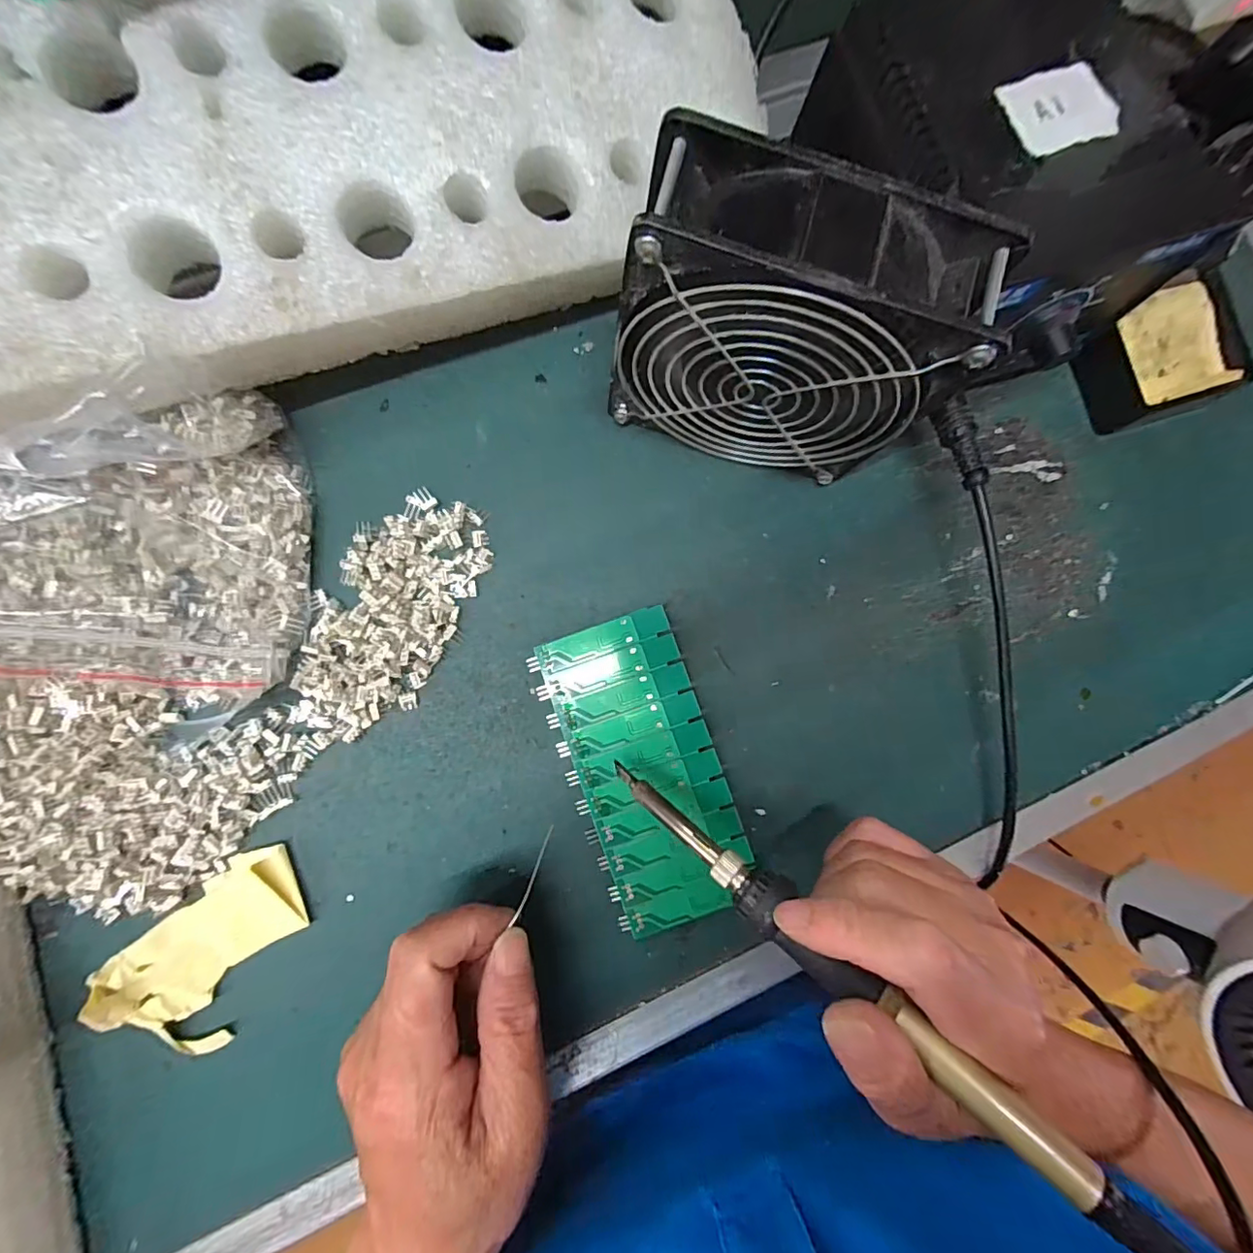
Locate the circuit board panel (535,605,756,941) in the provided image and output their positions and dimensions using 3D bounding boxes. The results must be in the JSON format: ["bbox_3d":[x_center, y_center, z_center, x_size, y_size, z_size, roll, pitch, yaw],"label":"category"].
[{"bbox_3d":[0.010,0.066,0.253,0.063,0.014,0.138,-19,88,-6],"label":"circuit board panel"}]

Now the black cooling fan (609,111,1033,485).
[{"bbox_3d":[0.056,-0.108,0.215,0.115,0.121,0.044,16,85,-4],"label":"black cooling fan"}]

